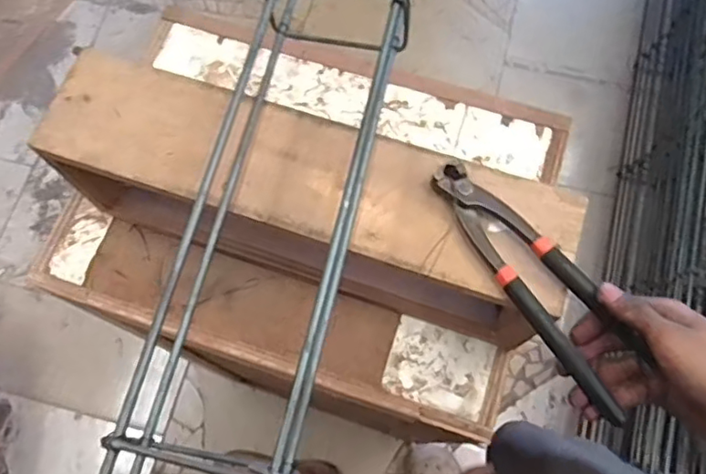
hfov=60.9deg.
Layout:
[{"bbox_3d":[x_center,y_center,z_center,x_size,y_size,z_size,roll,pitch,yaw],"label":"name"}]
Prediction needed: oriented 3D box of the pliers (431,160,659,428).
[{"bbox_3d":[0.139,0.029,0.442,0.055,0.020,0.214,-30,73,-9],"label":"pliers"}]

